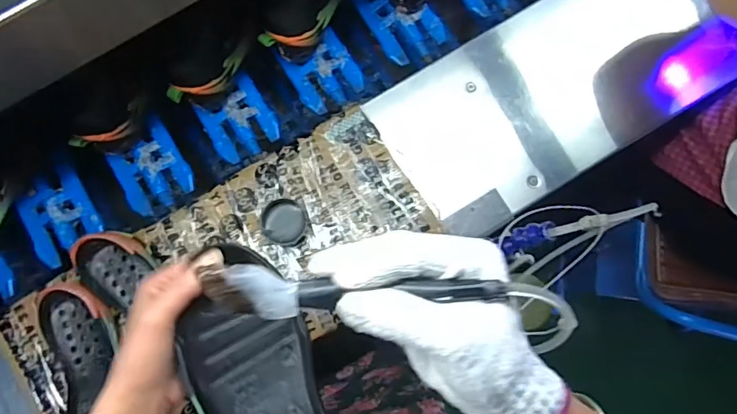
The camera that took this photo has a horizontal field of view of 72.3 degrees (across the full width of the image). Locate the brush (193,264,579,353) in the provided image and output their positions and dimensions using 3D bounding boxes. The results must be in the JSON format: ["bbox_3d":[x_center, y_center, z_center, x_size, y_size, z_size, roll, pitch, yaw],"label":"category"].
[{"bbox_3d":[0.013,0.054,0.276,0.201,0.023,0.033,5,84,-1],"label":"brush"}]

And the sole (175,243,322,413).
[{"bbox_3d":[-0.068,0.144,0.358,0.084,0.034,0.225,-26,79,2],"label":"sole"}]

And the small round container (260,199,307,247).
[{"bbox_3d":[-0.109,0.021,0.657,0.054,0.018,0.060,-7,83,4],"label":"small round container"}]

